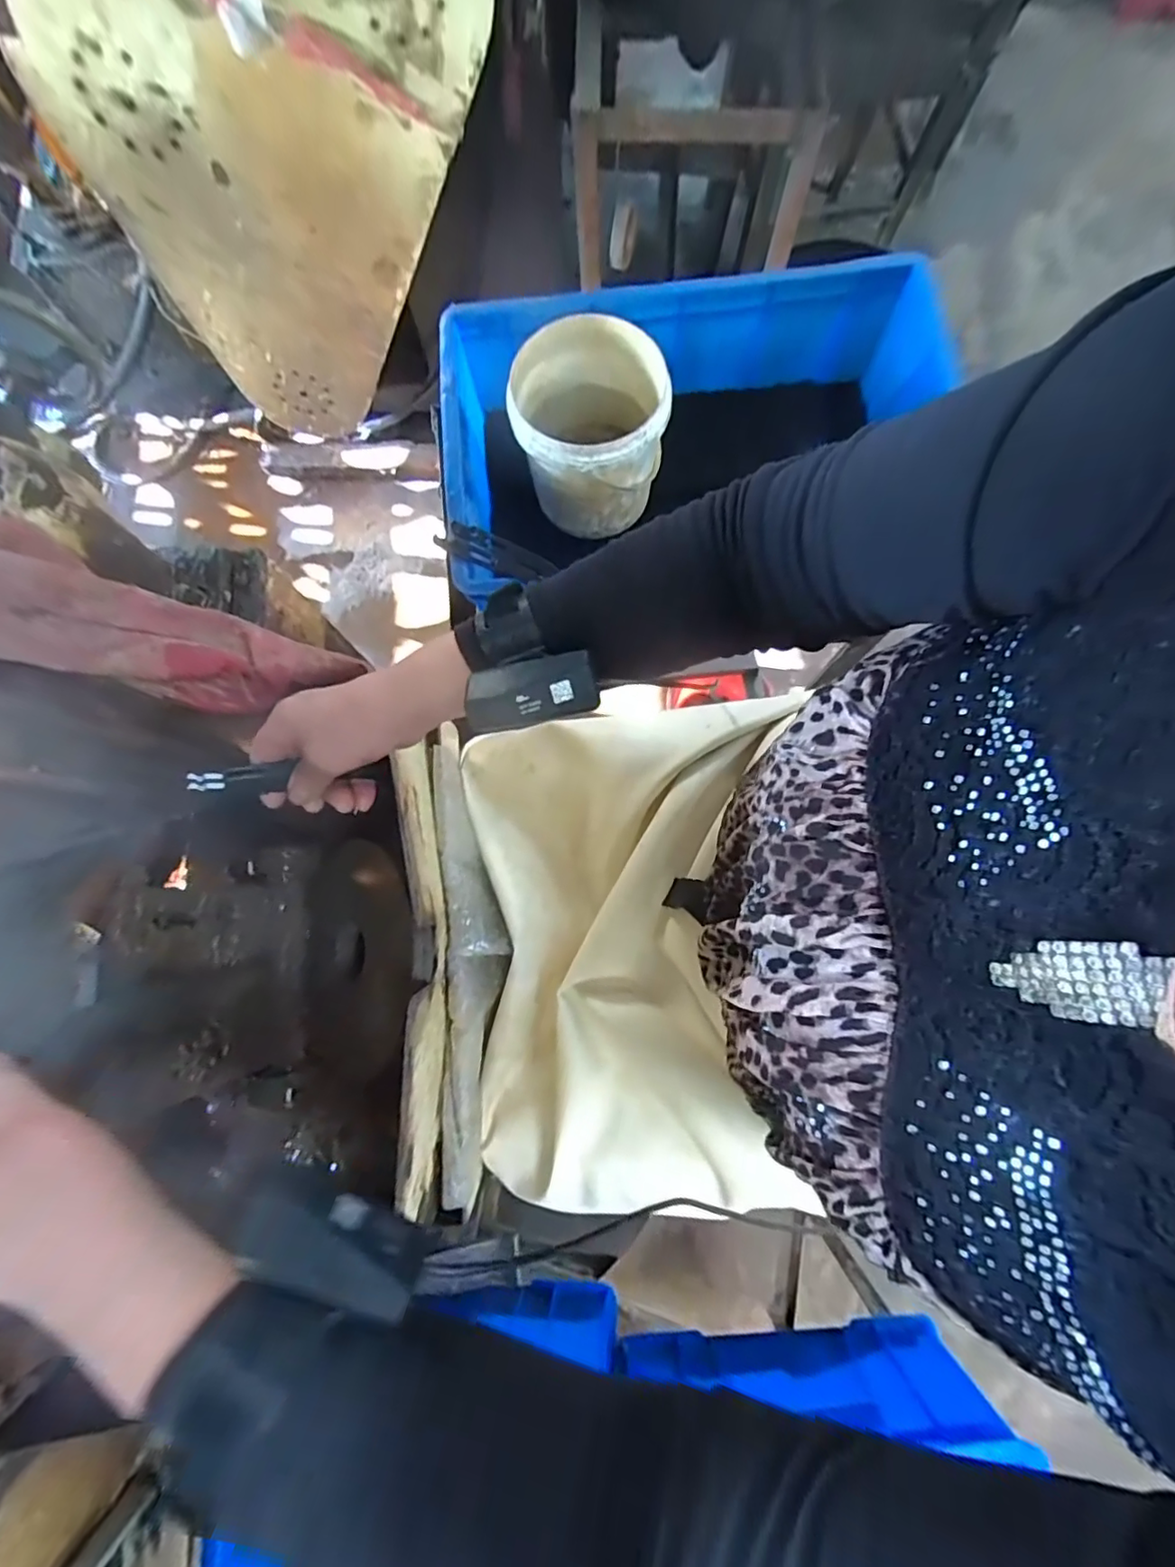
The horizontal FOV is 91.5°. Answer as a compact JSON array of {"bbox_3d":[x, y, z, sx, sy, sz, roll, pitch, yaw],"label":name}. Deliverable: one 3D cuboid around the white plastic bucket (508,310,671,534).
[{"bbox_3d":[0.003,-0.371,0.622,0.150,0.146,0.146,0,79,0],"label":"white plastic bucket"}]

